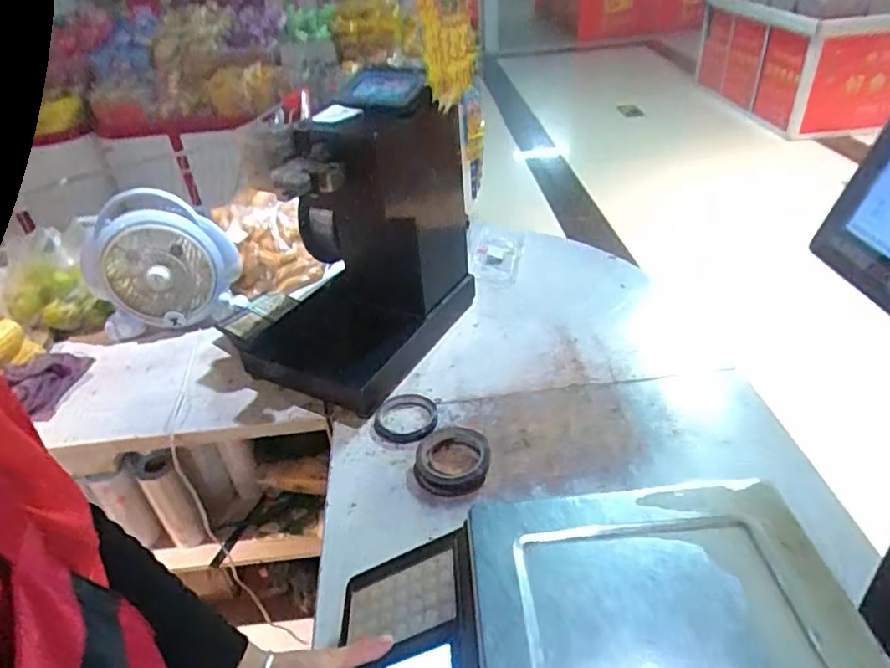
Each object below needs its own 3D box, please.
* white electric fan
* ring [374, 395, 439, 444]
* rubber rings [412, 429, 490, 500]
[{"bbox_3d":[-0.522,-0.118,1.081,0.282,0.252,0.089,-5,36,1],"label":"white electric fan"},{"bbox_3d":[-0.057,0.121,0.889,0.089,0.019,0.097,-4,36,3],"label":"ring"},{"bbox_3d":[0.008,0.173,0.804,0.100,0.022,0.107,-4,36,3],"label":"rubber rings"}]

